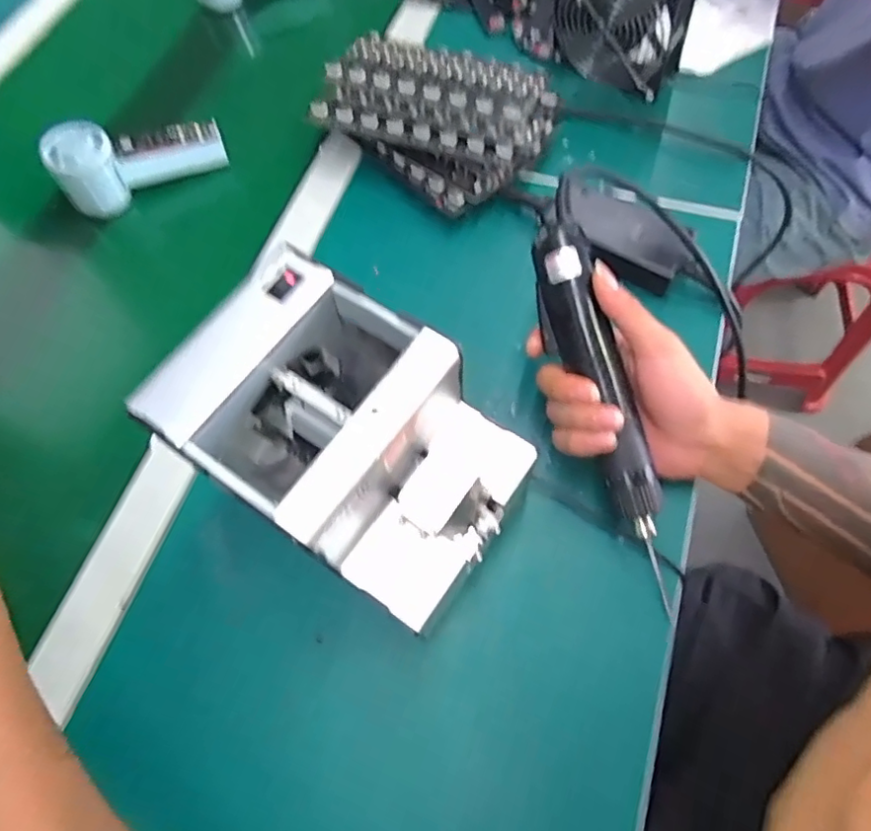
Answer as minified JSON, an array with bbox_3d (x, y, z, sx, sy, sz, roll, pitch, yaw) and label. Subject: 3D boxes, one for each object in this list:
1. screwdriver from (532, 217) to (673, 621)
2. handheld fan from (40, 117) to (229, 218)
[{"bbox_3d":[0.113,-0.010,0.377,0.033,0.028,0.250,-16,84,-5],"label":"screwdriver"},{"bbox_3d":[-0.276,-0.246,0.540,0.144,0.061,0.051,-27,73,-8],"label":"handheld fan"}]

